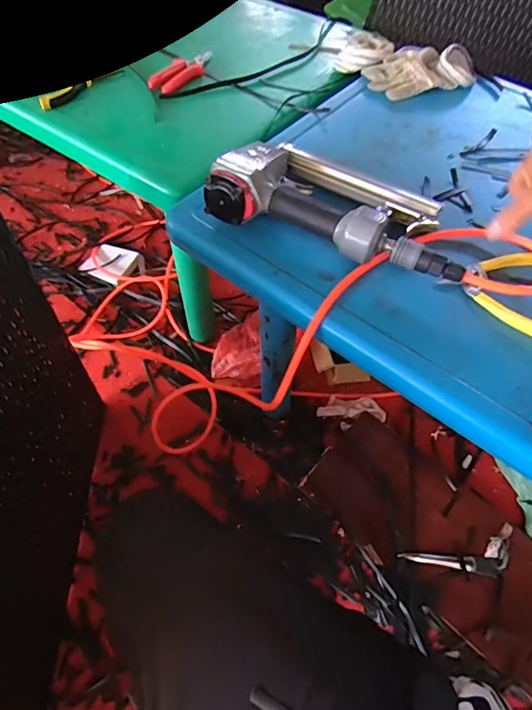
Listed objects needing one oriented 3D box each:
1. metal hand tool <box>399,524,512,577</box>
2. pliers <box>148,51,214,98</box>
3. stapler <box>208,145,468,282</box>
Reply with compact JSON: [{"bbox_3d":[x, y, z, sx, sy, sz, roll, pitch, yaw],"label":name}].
[{"bbox_3d":[0.344,0.354,0.766,0.206,0.013,0.069,-11,57,-9],"label":"metal hand tool"},{"bbox_3d":[-0.138,-0.460,0.717,0.055,0.014,0.131,24,59,14],"label":"pliers"},{"bbox_3d":[0.082,-0.175,0.499,0.268,0.069,0.152,15,57,8],"label":"stapler"}]

